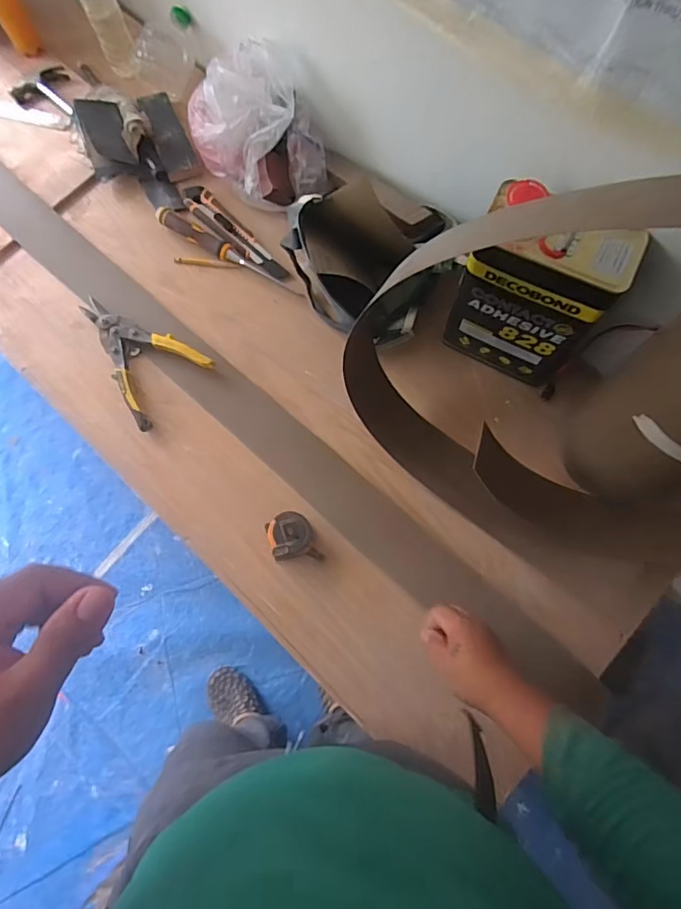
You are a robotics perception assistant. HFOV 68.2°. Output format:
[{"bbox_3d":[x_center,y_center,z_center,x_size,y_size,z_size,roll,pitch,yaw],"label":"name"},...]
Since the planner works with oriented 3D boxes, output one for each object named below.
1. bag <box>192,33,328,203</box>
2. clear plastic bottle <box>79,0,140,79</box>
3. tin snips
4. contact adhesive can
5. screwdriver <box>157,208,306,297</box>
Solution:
[{"bbox_3d":[-0.129,-0.510,0.788,0.231,0.152,0.157,43,80,11],"label":"bag"},{"bbox_3d":[-0.391,-0.728,0.837,0.057,0.168,0.065,-26,76,-5],"label":"clear plastic bottle"},{"bbox_3d":[-0.324,-0.165,0.775,0.233,0.034,0.139,44,81,12],"label":"tin snips"},{"bbox_3d":[0.241,-0.202,0.637,0.173,0.247,0.092,25,77,8],"label":"contact adhesive can"},{"bbox_3d":[-0.181,-0.323,0.811,0.268,0.029,0.030,32,78,9],"label":"screwdriver"}]

